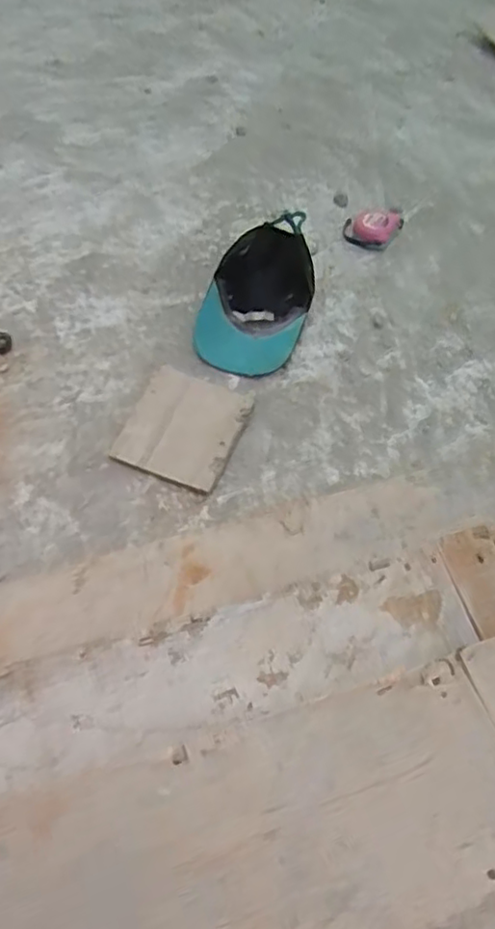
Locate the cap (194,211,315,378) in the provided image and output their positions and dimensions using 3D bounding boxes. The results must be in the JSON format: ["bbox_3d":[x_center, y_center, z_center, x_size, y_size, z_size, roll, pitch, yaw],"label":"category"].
[{"bbox_3d":[0.018,-0.289,1.127,0.170,0.089,0.305,15,58,6],"label":"cap"}]

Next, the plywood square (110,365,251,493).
[{"bbox_3d":[-0.097,-0.063,1.029,0.165,0.019,0.186,20,57,12],"label":"plywood square"}]

